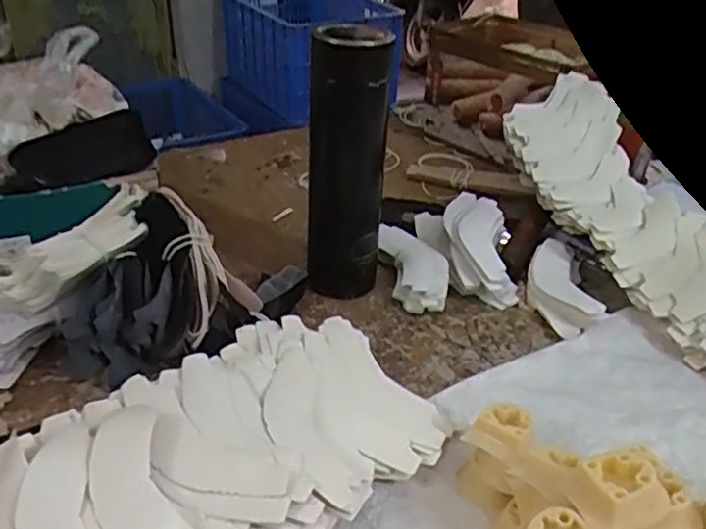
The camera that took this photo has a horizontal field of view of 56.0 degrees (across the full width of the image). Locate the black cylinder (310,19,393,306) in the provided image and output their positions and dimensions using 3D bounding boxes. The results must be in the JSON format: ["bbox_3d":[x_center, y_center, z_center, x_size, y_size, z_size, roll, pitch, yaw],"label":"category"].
[{"bbox_3d":[-0.005,-0.082,0.569,0.064,0.225,0.057,1,31,-2],"label":"black cylinder"}]

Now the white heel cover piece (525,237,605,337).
[{"bbox_3d":[0.186,0.020,0.599,0.048,0.027,0.122,2,31,-2],"label":"white heel cover piece"}]

